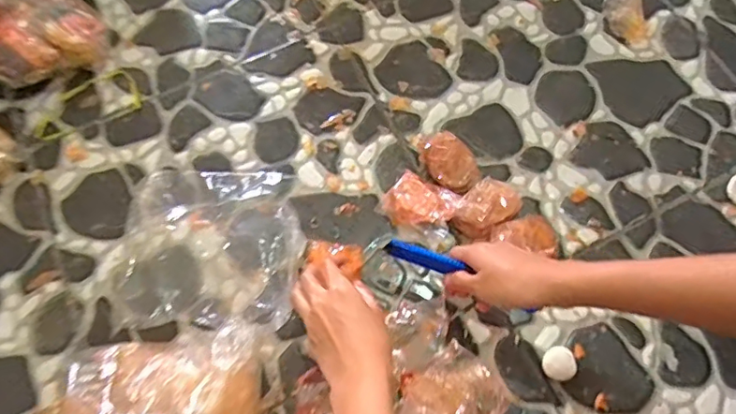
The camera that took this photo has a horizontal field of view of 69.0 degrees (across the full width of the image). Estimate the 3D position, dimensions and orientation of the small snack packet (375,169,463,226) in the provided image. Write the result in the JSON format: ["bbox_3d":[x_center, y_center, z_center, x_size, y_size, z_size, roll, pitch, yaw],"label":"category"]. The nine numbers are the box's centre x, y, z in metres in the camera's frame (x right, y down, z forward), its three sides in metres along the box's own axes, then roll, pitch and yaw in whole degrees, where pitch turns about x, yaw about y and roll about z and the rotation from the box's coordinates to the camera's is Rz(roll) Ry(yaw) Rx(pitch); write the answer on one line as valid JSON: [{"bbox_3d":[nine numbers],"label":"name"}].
[{"bbox_3d":[0.057,-0.004,0.598,0.074,0.030,0.061,38,75,13],"label":"small snack packet"}]

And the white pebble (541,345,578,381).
[{"bbox_3d":[0.194,0.159,0.543,0.034,0.008,0.032,0,70,0],"label":"white pebble"}]

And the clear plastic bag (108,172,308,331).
[{"bbox_3d":[-0.171,0.035,0.560,0.197,0.078,0.165,6,70,2],"label":"clear plastic bag"}]

